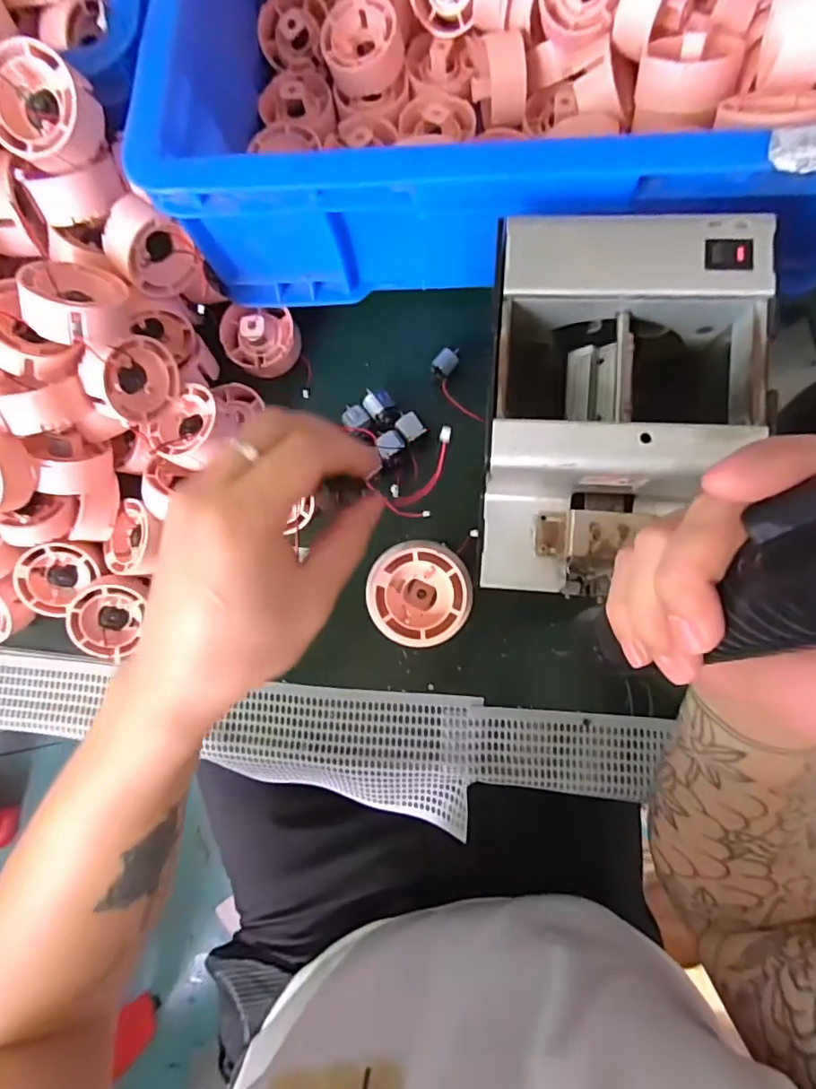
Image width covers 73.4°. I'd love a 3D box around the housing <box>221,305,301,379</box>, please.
[{"bbox_3d":[-0.110,-0.150,0.401,0.055,0.030,0.050,-1,82,5],"label":"housing"}]

